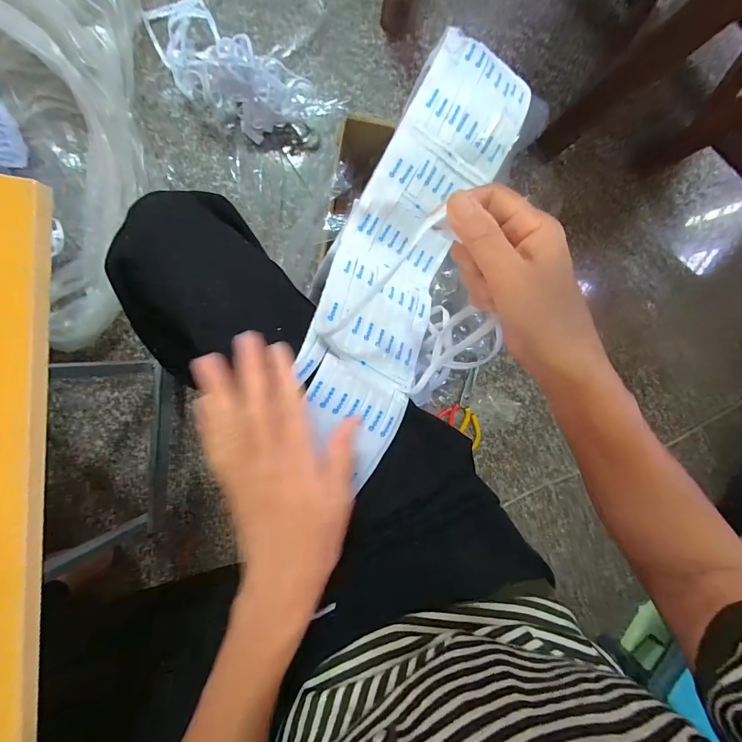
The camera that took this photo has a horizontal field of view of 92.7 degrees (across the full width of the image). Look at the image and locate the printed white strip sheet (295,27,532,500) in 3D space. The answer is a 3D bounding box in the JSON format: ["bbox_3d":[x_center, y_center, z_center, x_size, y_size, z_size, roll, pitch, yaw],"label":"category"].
[{"bbox_3d":[0.034,-0.121,0.356,0.116,0.086,0.422,23,78,-9],"label":"printed white strip sheet"}]

